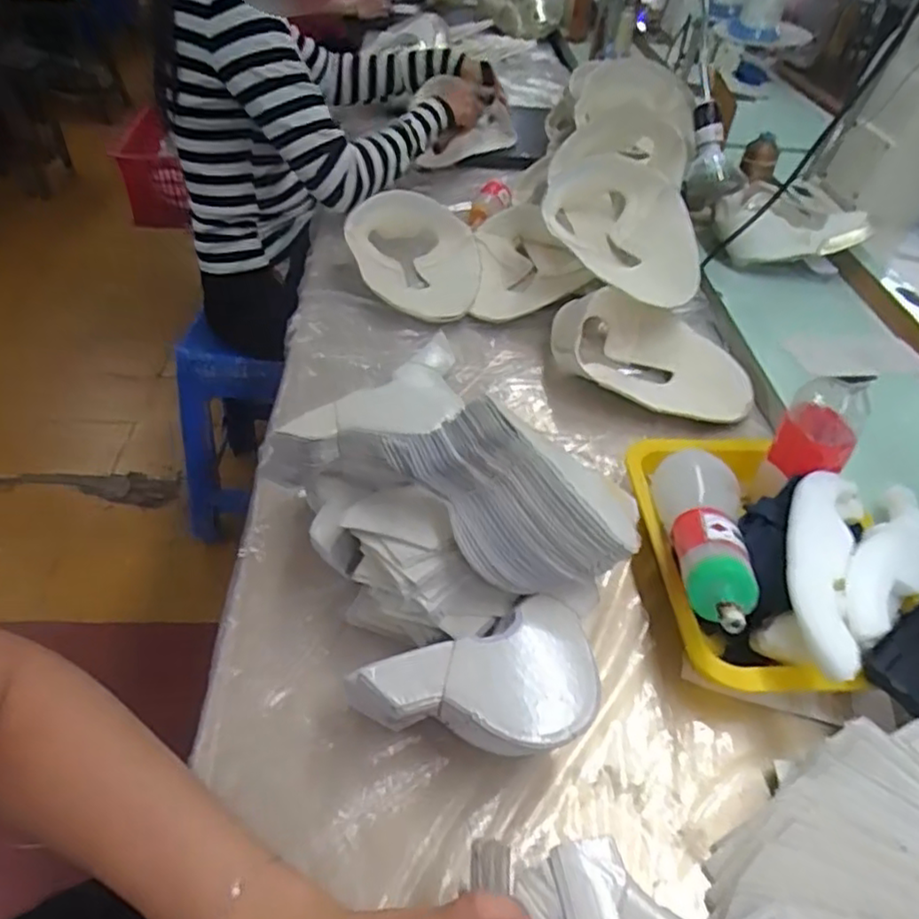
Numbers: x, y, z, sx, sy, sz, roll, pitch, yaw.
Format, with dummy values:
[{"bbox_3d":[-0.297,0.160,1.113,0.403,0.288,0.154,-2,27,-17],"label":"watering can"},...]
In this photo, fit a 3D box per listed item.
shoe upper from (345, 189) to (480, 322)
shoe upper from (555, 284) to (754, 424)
[{"bbox_3d":[-0.061,-0.277,0.901,0.173,0.072,0.235,-2,44,-6],"label":"shoe upper"},{"bbox_3d":[0.222,-0.120,0.776,0.232,0.069,0.161,28,47,21],"label":"shoe upper"}]

